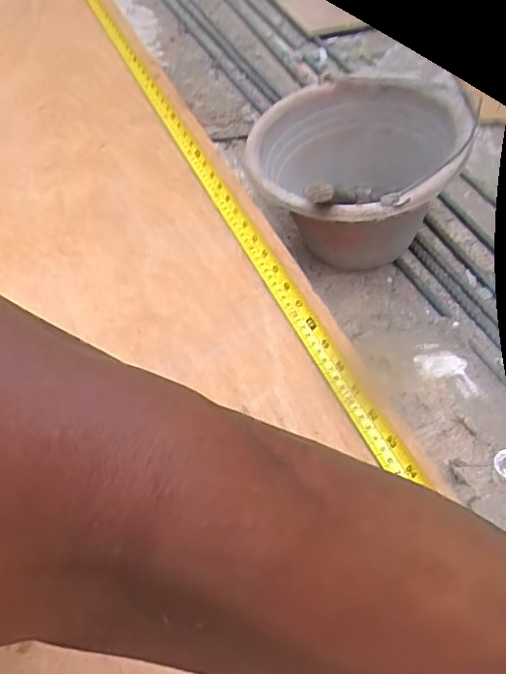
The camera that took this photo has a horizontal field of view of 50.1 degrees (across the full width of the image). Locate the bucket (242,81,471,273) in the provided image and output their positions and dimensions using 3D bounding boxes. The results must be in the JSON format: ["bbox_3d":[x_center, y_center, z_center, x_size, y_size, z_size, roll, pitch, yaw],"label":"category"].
[{"bbox_3d":[0.116,-0.180,0.695,0.239,0.184,0.240,-3,51,1],"label":"bucket"}]

